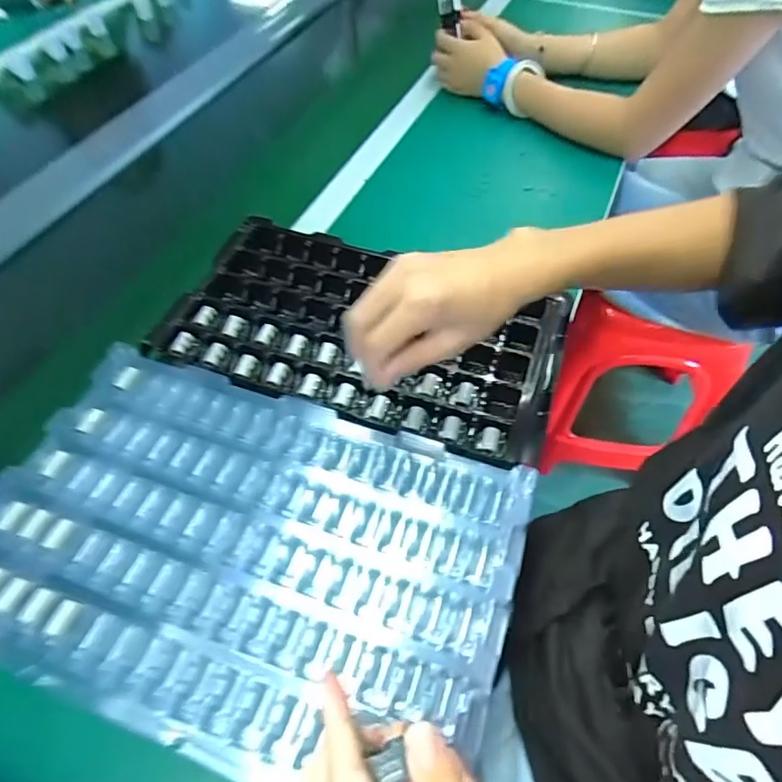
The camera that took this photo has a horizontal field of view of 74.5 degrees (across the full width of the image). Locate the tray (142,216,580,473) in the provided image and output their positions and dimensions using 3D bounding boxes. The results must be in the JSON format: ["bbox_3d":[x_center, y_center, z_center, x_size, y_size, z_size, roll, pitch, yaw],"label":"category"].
[{"bbox_3d":[-0.024,-0.056,0.499,0.357,0.045,0.201,14,56,13],"label":"tray"}]

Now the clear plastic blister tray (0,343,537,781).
[{"bbox_3d":[-0.101,0.103,0.360,0.360,0.030,0.232,13,56,12],"label":"clear plastic blister tray"}]

